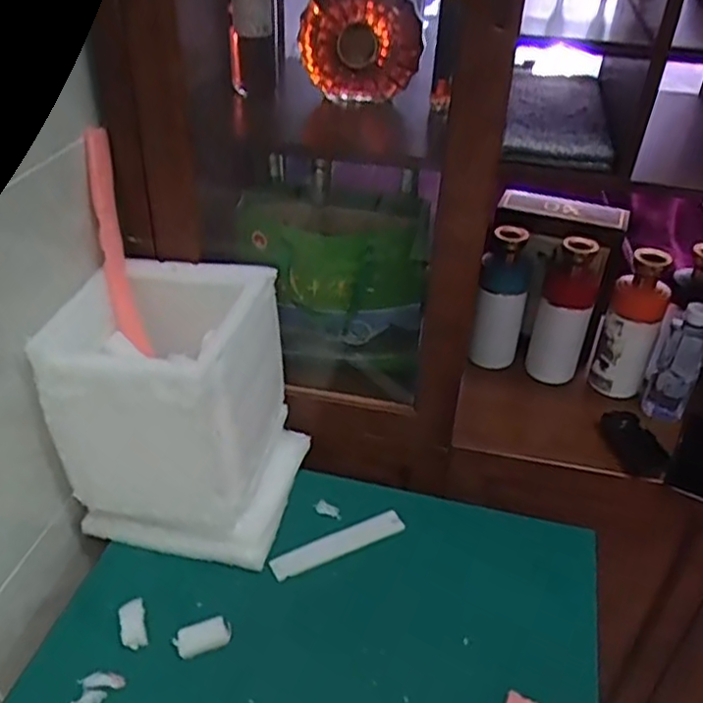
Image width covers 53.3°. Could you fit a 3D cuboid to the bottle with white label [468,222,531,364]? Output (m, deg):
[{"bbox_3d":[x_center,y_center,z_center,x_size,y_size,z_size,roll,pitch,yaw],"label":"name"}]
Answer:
[{"bbox_3d":[0.224,-0.070,1.053,0.074,0.216,0.084,12,37,13],"label":"bottle with white label"}]

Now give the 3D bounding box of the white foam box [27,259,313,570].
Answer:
[{"bbox_3d":[-0.195,0.078,0.842,0.225,0.315,0.202,9,37,9],"label":"white foam box"}]

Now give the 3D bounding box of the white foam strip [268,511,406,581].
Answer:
[{"bbox_3d":[-0.015,0.237,0.865,0.170,0.009,0.035,-16,40,-23],"label":"white foam strip"}]

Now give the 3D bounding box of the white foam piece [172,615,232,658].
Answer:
[{"bbox_3d":[-0.160,0.308,0.758,0.059,0.021,0.032,-16,40,-23],"label":"white foam piece"}]

